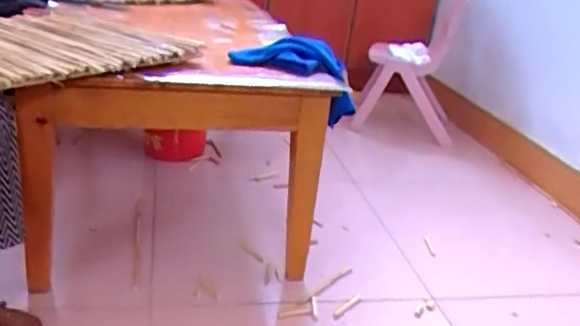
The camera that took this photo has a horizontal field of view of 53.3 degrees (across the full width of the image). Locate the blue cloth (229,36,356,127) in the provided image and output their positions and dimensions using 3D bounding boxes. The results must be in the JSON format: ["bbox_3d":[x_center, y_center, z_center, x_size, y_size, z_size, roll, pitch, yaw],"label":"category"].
[{"bbox_3d":[0.020,-0.178,1.189,0.253,0.129,0.141,16,25,20],"label":"blue cloth"}]

